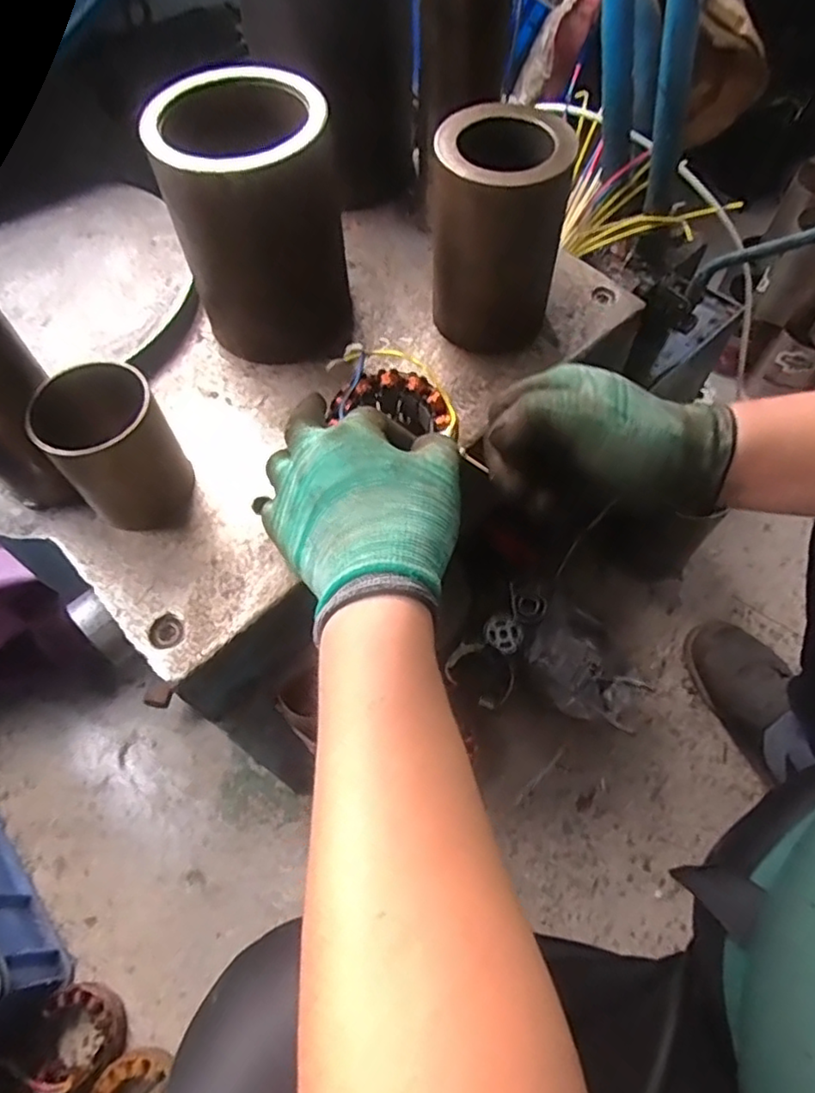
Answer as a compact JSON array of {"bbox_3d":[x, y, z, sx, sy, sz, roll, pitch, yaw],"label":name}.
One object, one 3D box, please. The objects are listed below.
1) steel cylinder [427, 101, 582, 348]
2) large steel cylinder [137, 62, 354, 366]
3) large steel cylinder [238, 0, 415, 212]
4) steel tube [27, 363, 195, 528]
[{"bbox_3d":[0.065,-0.219,0.453,0.090,0.135,0.087,7,62,5],"label":"steel cylinder"},{"bbox_3d":[-0.101,-0.223,0.448,0.107,0.154,0.106,-13,62,-5],"label":"large steel cylinder"},{"bbox_3d":[-0.060,-0.404,0.521,0.122,0.175,0.134,-32,65,-15],"label":"large steel cylinder"},{"bbox_3d":[-0.183,-0.060,0.401,0.071,0.087,0.065,-10,62,-4],"label":"steel tube"}]

